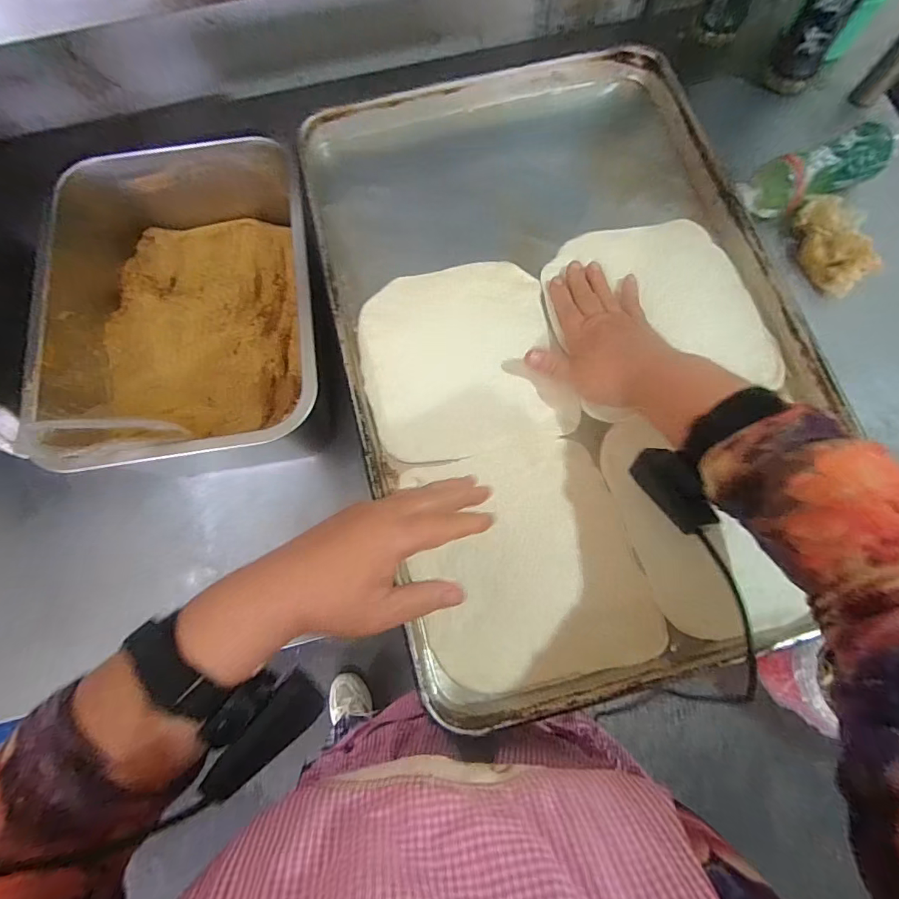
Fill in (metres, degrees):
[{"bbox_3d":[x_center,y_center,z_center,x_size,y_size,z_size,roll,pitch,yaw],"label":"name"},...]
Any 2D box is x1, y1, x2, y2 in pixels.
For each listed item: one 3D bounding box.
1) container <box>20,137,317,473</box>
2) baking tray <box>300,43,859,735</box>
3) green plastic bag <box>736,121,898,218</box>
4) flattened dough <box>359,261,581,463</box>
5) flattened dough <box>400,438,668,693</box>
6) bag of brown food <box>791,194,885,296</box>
[{"bbox_3d":[-0.268,-0.143,0.512,0.262,0.157,0.352,-9,74,-1],"label":"container"},{"bbox_3d":[0.107,-0.121,0.424,0.405,0.063,0.610,-15,74,-3],"label":"baking tray"},{"bbox_3d":[0.460,-0.350,0.592,0.207,0.050,0.066,-25,75,-5],"label":"green plastic bag"},{"bbox_3d":[0.010,-0.086,0.433,0.175,0.009,0.183,-13,74,-2],"label":"flattened dough"},{"bbox_3d":[0.062,0.092,0.385,0.176,0.009,0.191,-16,74,-3],"label":"flattened dough"},{"bbox_3d":[0.492,-0.262,0.591,0.074,0.033,0.131,-13,74,-2],"label":"bag of brown food"}]

